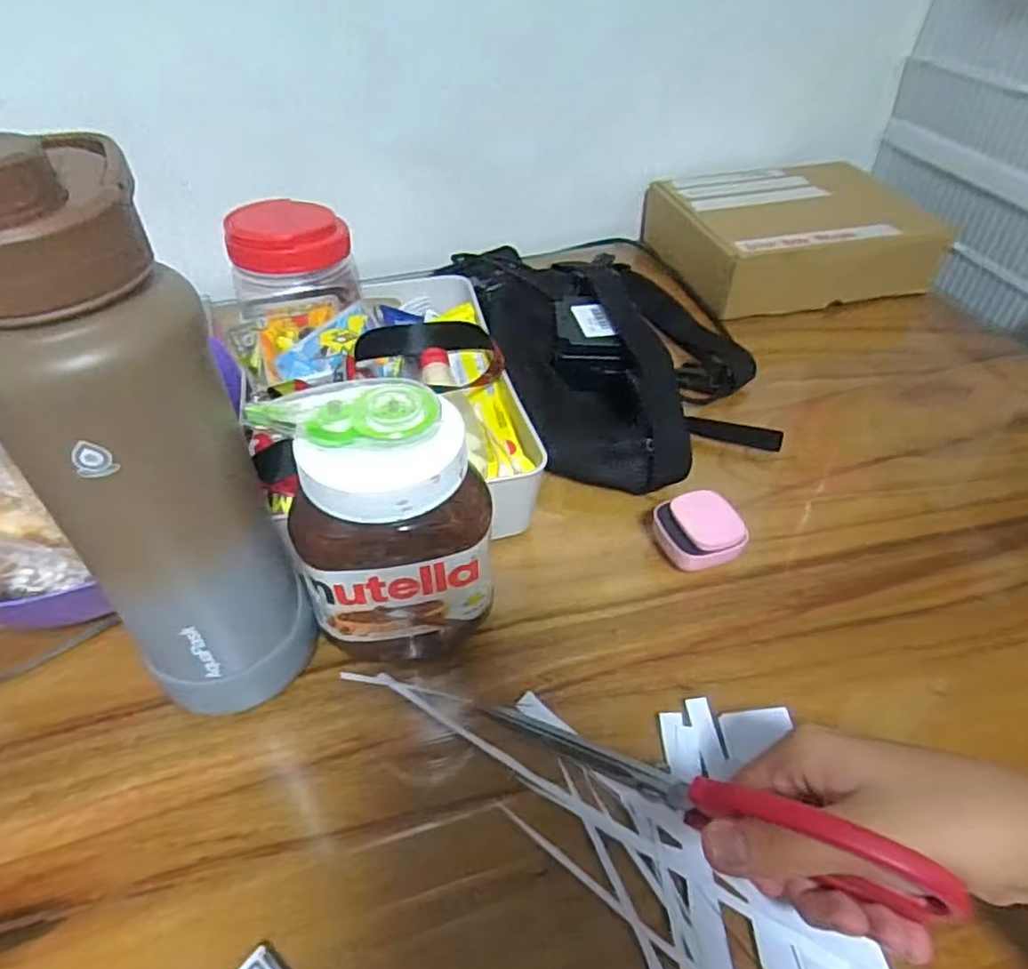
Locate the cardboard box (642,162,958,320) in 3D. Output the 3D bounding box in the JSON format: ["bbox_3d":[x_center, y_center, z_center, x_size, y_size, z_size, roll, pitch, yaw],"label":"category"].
[{"bbox_3d":[0.310,-0.287,0.783,0.268,0.082,0.220,-10,46,-11],"label":"cardboard box"}]

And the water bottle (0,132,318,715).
[{"bbox_3d":[-0.164,0.003,0.320,0.083,0.305,0.067,-26,51,-25],"label":"water bottle"}]

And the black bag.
[{"bbox_3d":[0.090,-0.135,0.629,0.230,0.077,0.345,-14,47,-15],"label":"black bag"}]

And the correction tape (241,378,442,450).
[{"bbox_3d":[-0.081,-0.033,0.335,0.087,0.014,0.036,-6,76,0],"label":"correction tape"}]

